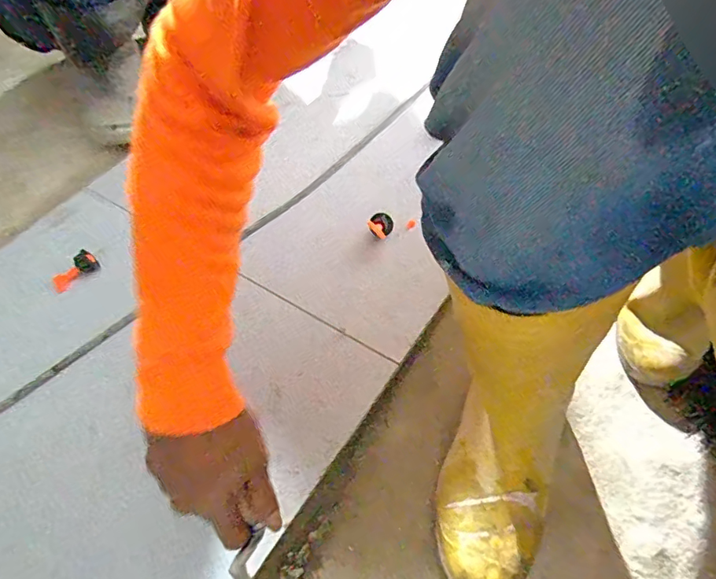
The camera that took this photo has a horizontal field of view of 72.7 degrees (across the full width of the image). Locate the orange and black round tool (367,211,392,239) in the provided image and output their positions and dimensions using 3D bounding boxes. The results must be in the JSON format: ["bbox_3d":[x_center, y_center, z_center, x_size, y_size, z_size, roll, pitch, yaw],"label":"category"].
[{"bbox_3d":[0.032,-0.089,0.691,0.033,0.029,0.031,-3,55,4],"label":"orange and black round tool"}]

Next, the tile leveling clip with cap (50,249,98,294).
[{"bbox_3d":[-0.398,-0.024,0.684,0.071,0.029,0.023,-40,57,5],"label":"tile leveling clip with cap"}]

